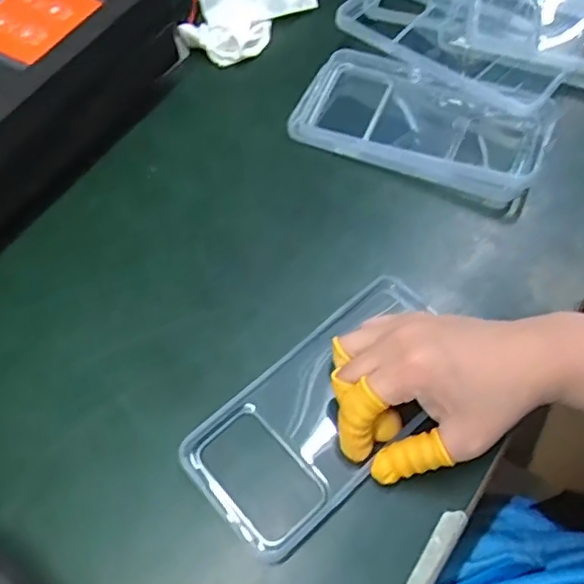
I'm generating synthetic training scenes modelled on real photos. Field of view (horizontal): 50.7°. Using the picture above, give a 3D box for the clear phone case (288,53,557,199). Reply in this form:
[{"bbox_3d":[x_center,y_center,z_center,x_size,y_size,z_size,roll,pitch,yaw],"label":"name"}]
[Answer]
[{"bbox_3d":[0.087,-0.118,0.430,0.168,0.022,0.081,21,63,17],"label":"clear phone case"}]

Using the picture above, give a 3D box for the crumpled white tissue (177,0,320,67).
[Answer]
[{"bbox_3d":[-0.036,-0.223,0.490,0.103,0.044,0.059,-41,64,-19],"label":"crumpled white tissue"}]

